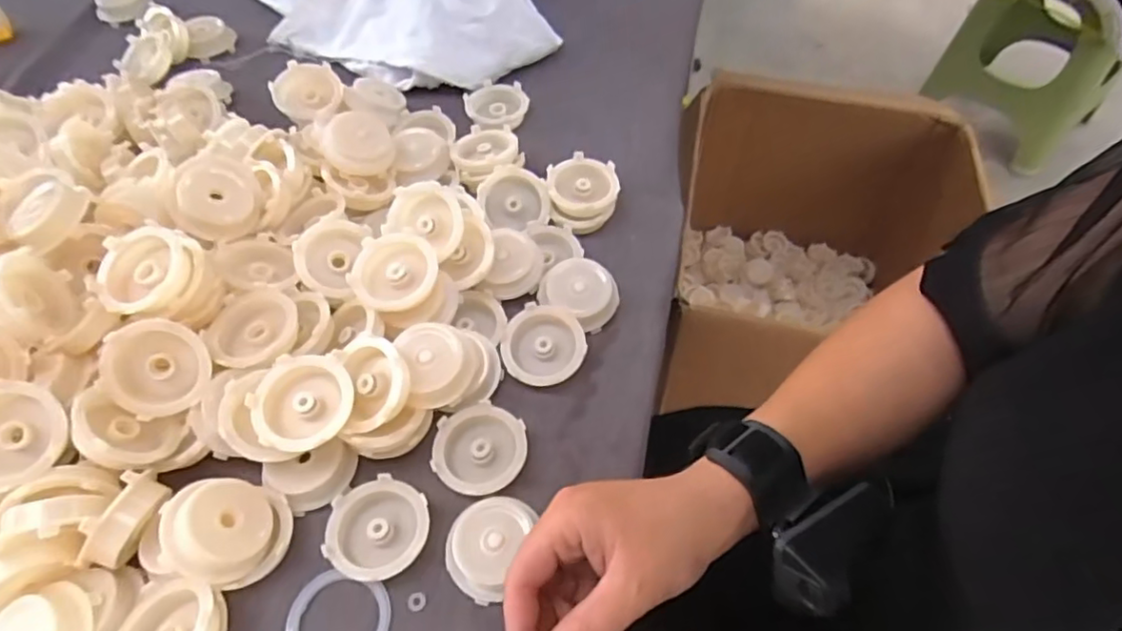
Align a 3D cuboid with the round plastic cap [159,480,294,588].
[{"bbox_3d":[-0.174,0.110,0.323,0.060,0.015,0.054,35,37,-26],"label":"round plastic cap"}]

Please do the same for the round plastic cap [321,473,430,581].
[{"bbox_3d":[-0.101,0.117,0.339,0.053,0.015,0.053,-1,55,1],"label":"round plastic cap"}]

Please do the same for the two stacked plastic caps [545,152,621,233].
[{"bbox_3d":[0.016,-0.093,0.477,0.053,0.029,0.059,-1,55,0],"label":"two stacked plastic caps"}]

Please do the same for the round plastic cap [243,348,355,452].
[{"bbox_3d":[-0.143,0.049,0.345,0.054,0.020,0.052,1,56,-2],"label":"round plastic cap"}]

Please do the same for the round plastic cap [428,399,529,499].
[{"bbox_3d":[-0.048,0.079,0.366,0.052,0.015,0.054,-1,55,1],"label":"round plastic cap"}]

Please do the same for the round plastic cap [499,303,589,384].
[{"bbox_3d":[-0.012,0.020,0.401,0.054,0.019,0.052,-1,55,1],"label":"round plastic cap"}]

